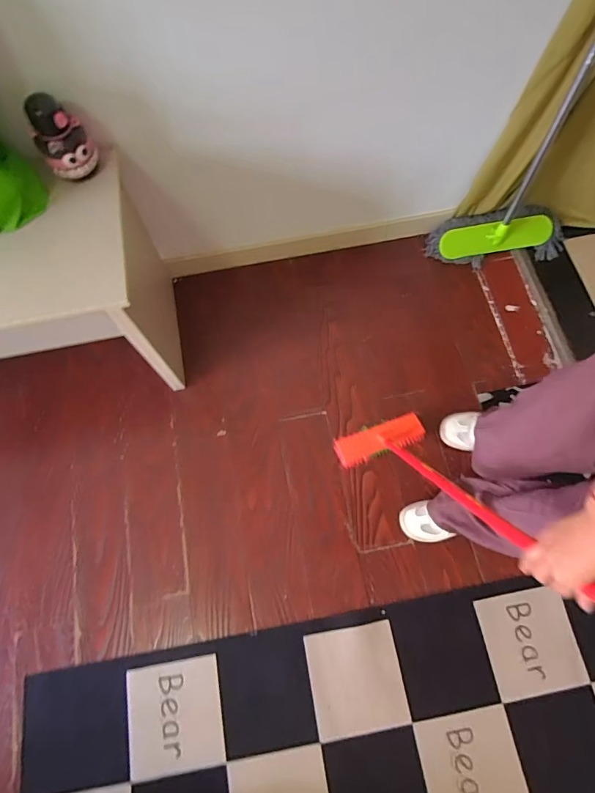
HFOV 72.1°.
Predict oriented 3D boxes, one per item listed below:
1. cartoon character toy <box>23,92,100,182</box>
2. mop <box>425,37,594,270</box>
[{"bbox_3d":[-0.480,-0.521,0.827,0.087,0.131,0.090,0,70,1],"label":"cartoon character toy"},{"bbox_3d":[0.720,-0.743,0.898,0.456,1.172,0.181,-10,67,-11],"label":"mop"}]

